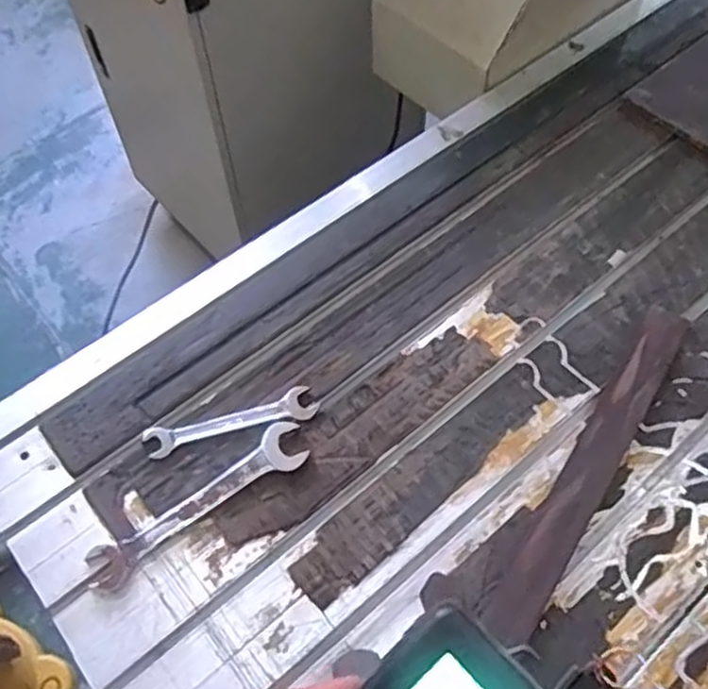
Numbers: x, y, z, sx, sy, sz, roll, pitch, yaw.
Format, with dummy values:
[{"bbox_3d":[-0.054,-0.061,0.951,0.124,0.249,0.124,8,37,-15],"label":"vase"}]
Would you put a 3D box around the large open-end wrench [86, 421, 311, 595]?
[{"bbox_3d":[-0.161,0.167,0.753,0.249,0.009,0.052,-33,61,-18],"label":"large open-end wrench"}]

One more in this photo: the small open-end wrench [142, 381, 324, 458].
[{"bbox_3d":[-0.136,0.086,0.803,0.188,0.006,0.043,-17,58,-8],"label":"small open-end wrench"}]

